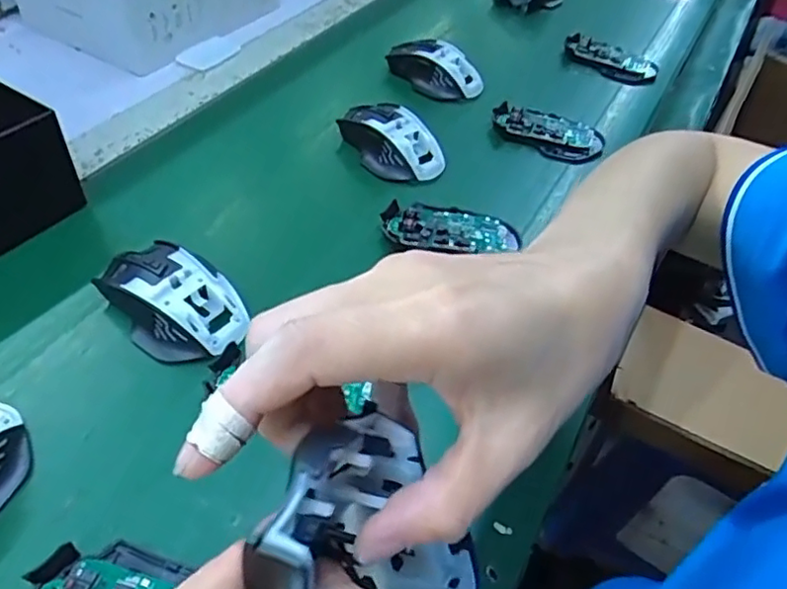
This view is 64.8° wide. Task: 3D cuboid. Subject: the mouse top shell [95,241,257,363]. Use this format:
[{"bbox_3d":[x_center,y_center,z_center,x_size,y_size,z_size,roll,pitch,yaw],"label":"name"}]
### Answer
[{"bbox_3d":[-0.156,-0.001,0.434,0.116,0.035,0.072,34,53,24],"label":"mouse top shell"}]

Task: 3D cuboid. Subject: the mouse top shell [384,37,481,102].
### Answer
[{"bbox_3d":[0.045,-0.256,0.696,0.115,0.041,0.066,34,53,24],"label":"mouse top shell"}]

